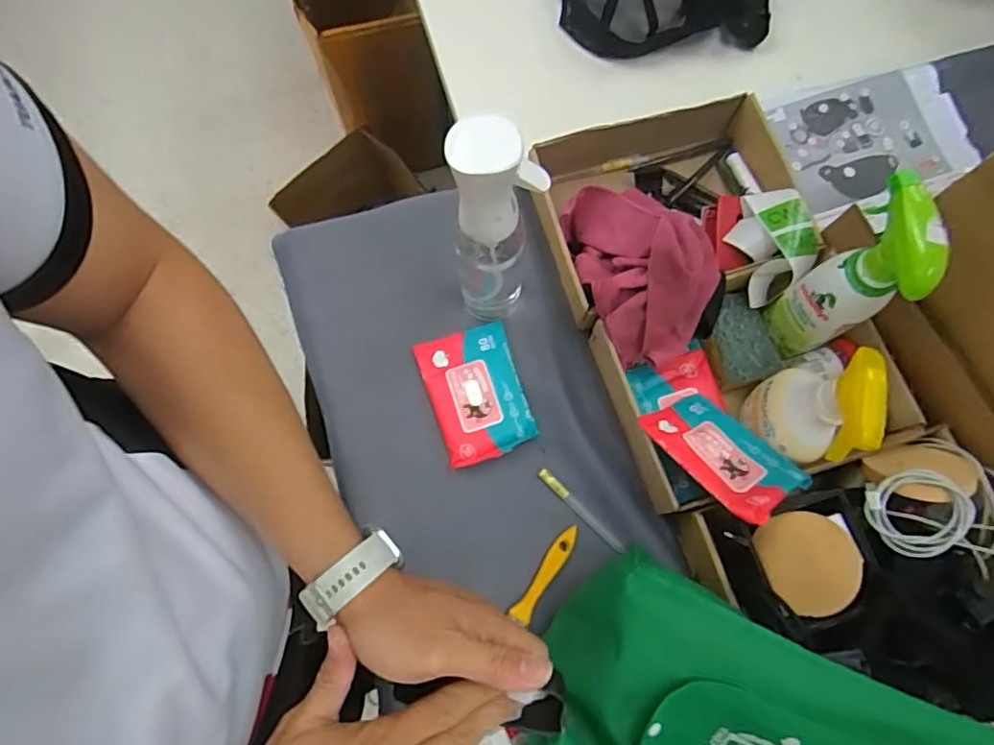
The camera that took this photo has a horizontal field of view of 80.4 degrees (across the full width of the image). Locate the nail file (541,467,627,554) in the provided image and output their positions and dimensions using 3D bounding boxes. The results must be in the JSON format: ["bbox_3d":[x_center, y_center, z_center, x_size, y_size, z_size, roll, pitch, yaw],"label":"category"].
[{"bbox_3d":[0.087,0.142,0.604,0.112,0.005,0.010,44,79,11],"label":"nail file"}]

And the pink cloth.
[{"bbox_3d":[0.148,-0.113,0.614,0.126,0.123,0.190,-27,76,-7],"label":"pink cloth"}]

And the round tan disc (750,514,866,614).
[{"bbox_3d":[0.270,0.163,0.508,0.075,0.005,0.082,-7,71,20],"label":"round tan disc"}]

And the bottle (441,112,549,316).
[{"bbox_3d":[-0.001,-0.127,0.538,0.079,0.269,0.059,-7,75,-2],"label":"bottle"}]

